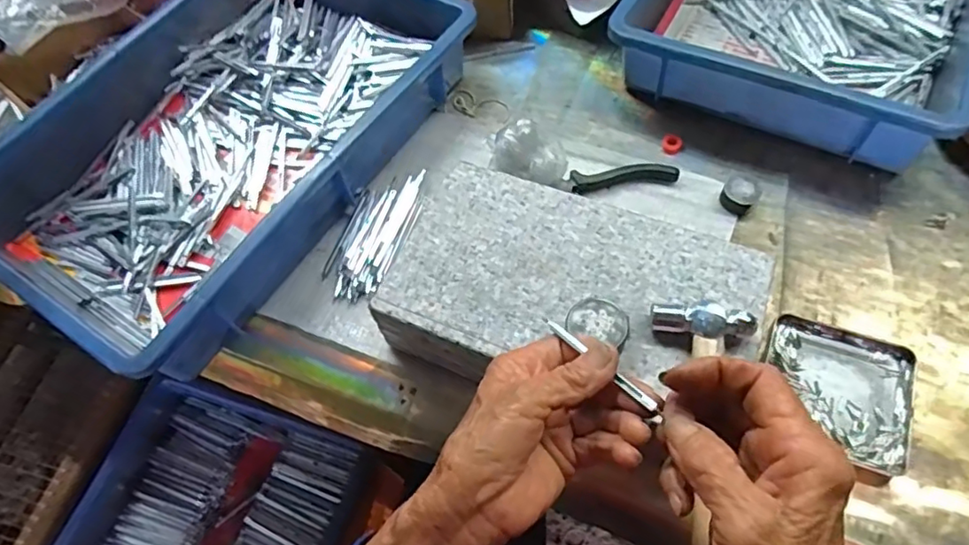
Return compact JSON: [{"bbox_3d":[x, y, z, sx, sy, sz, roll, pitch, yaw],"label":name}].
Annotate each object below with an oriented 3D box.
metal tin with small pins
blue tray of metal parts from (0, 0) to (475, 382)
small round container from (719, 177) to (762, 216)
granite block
[{"bbox_3d":[0.253,0.085,0.422,0.094,0.013,0.103,17,64,16],"label":"metal tin with small pins"},{"bbox_3d":[-0.241,-0.138,0.560,0.306,0.085,0.438,27,67,20],"label":"blue tray of metal parts"},{"bbox_3d":[0.218,-0.067,0.500,0.029,0.018,0.031,-3,60,5],"label":"small round container"},{"bbox_3d":[0.061,0.025,0.425,0.244,0.068,0.148,19,65,16],"label":"granite block"}]

